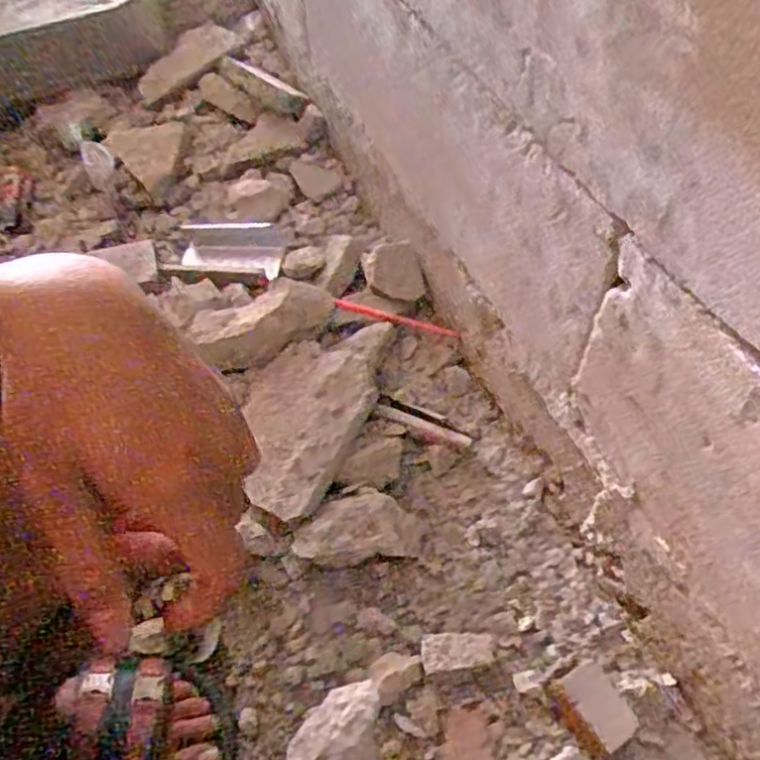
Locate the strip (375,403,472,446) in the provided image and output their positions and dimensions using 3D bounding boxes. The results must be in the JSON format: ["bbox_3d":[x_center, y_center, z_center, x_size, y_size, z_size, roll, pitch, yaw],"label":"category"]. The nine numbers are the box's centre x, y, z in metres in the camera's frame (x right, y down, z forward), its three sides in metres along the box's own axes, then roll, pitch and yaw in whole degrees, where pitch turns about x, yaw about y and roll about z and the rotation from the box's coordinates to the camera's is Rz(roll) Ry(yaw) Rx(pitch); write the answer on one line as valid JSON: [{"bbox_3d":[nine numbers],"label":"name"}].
[{"bbox_3d":[0.048,0.049,0.763,0.110,0.006,0.016,21,56,0],"label":"strip"}]

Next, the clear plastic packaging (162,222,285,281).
[{"bbox_3d":[-0.200,-0.166,0.908,0.154,0.045,0.084,10,55,10],"label":"clear plastic packaging"}]

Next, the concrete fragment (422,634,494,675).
[{"bbox_3d":[0.072,0.251,0.640,0.066,0.016,0.031,-6,54,-2],"label":"concrete fragment"}]

